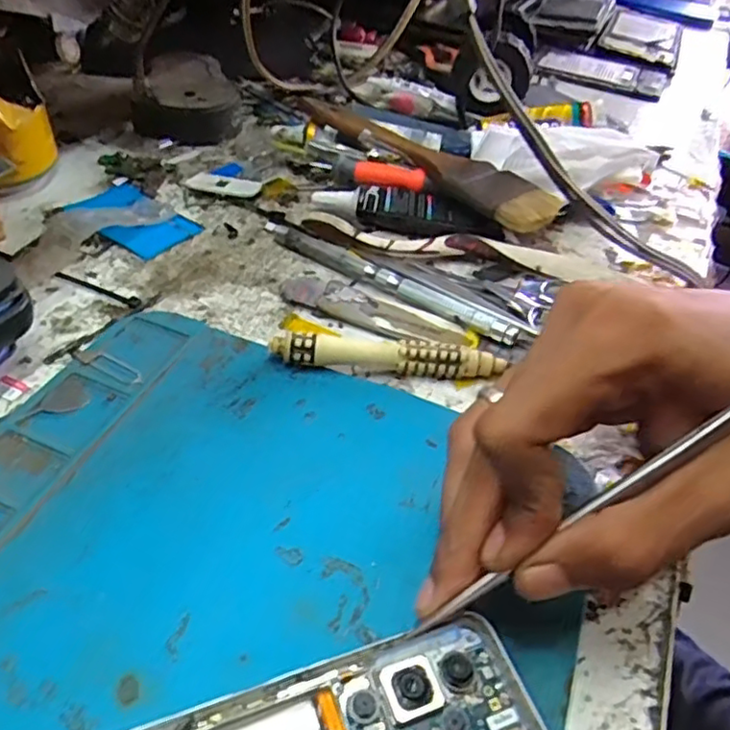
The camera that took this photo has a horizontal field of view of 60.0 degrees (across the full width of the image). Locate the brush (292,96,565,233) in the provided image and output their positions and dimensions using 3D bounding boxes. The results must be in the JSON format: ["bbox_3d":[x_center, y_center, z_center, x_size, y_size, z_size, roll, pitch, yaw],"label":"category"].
[{"bbox_3d":[0.032,-0.119,0.362,0.046,0.020,0.174,-30,54,-32],"label":"brush"}]

